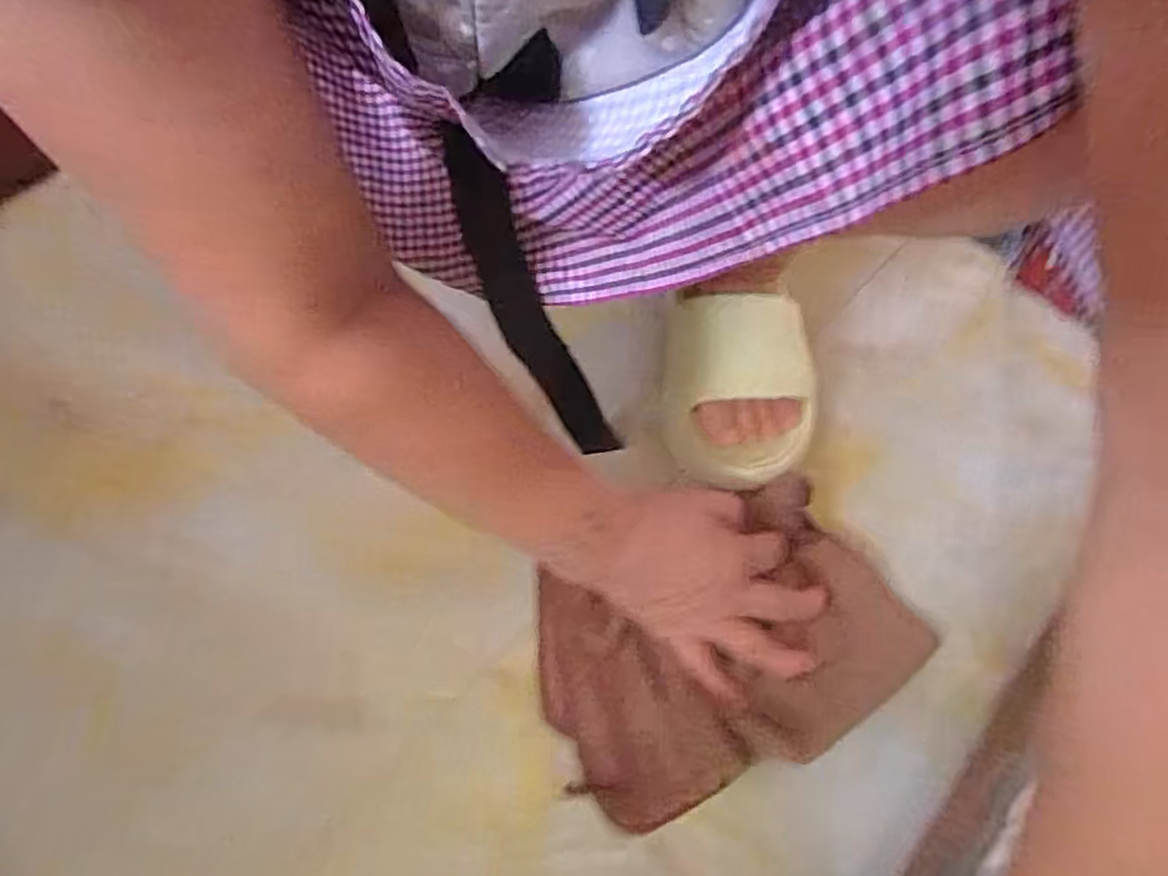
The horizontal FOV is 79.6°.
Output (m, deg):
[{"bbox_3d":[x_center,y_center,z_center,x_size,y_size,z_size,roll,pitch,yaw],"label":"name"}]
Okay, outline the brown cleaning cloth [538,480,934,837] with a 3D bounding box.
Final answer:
[{"bbox_3d":[0.088,0.121,0.434,0.229,0.029,0.155,-17,61,-10],"label":"brown cleaning cloth"}]

